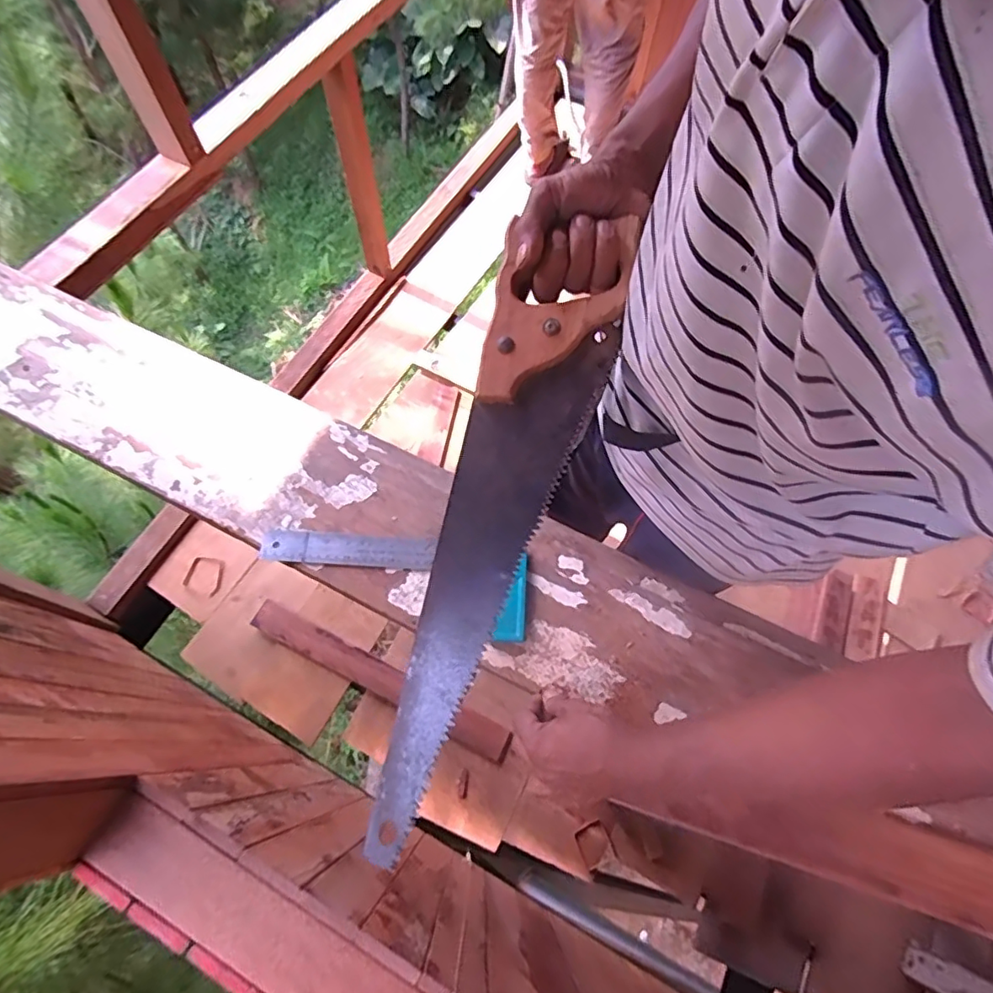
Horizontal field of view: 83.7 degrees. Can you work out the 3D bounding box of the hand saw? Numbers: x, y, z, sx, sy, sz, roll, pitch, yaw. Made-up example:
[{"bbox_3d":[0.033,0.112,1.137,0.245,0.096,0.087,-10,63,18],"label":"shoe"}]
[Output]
[{"bbox_3d":[-0.020,0.044,0.409,0.094,0.014,0.428,20,90,7],"label":"hand saw"}]

